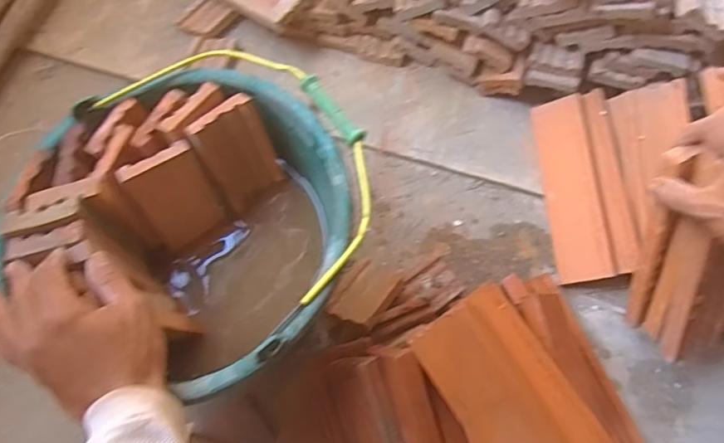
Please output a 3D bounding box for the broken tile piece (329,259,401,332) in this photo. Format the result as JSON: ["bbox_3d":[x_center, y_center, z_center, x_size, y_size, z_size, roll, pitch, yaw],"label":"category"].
[{"bbox_3d":[0.007,0.082,0.611,0.059,0.010,0.088,18,43,24],"label":"broken tile piece"}]

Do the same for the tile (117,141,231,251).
[{"bbox_3d":[-0.172,-0.022,0.496,0.066,0.104,0.008,-34,41,-18],"label":"tile"}]

